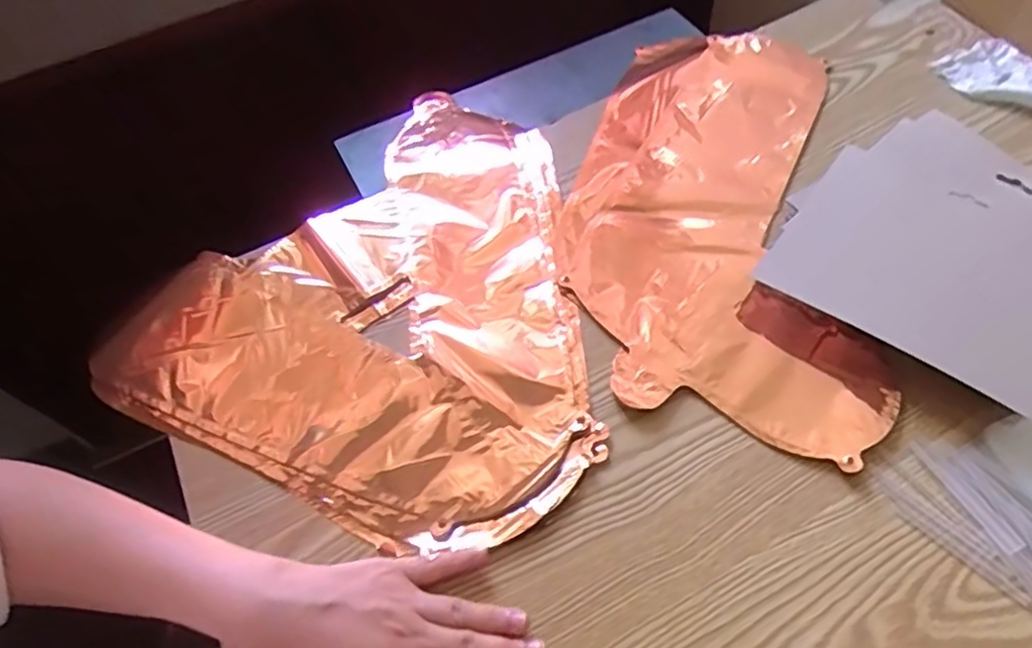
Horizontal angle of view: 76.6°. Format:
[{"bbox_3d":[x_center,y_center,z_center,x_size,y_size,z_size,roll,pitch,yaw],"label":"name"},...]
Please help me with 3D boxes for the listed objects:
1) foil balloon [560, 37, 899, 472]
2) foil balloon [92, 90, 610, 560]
[{"bbox_3d":[0.158,-0.104,0.539,0.217,0.008,0.421,4,58,7],"label":"foil balloon"},{"bbox_3d":[-0.077,-0.035,0.513,0.352,0.014,0.364,24,62,19],"label":"foil balloon"}]

